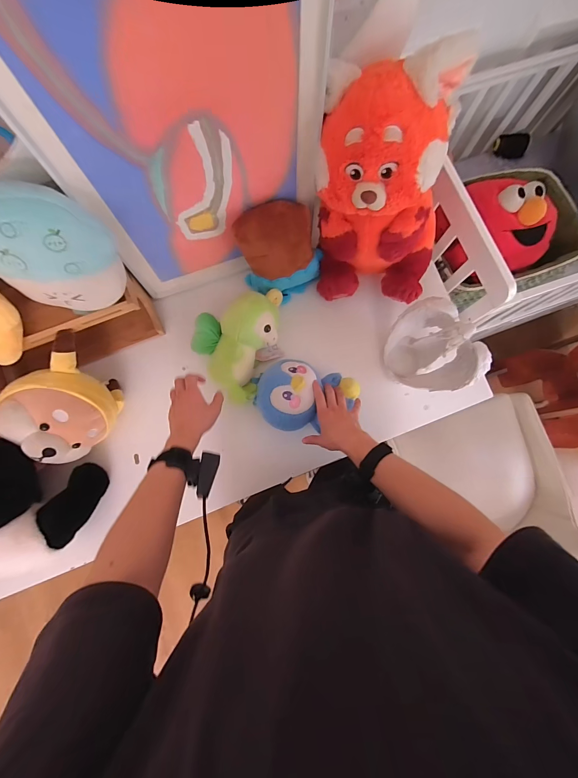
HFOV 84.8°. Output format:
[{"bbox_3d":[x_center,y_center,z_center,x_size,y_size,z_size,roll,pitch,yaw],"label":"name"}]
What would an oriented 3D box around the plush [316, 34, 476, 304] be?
[{"bbox_3d":[0.175,-0.335,0.578,0.265,0.326,0.223,5,83,-3],"label":"plush"}]

